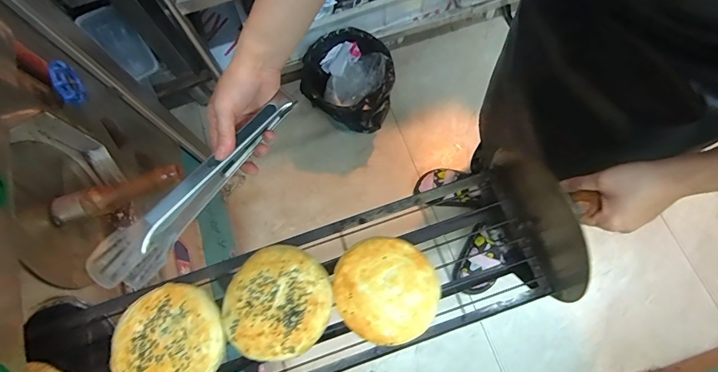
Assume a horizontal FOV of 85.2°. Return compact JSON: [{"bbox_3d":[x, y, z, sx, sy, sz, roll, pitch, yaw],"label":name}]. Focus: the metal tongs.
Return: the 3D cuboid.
[{"bbox_3d":[-0.174,0.003,0.434,0.038,0.051,0.268,39,77,13],"label":"metal tongs"}]

